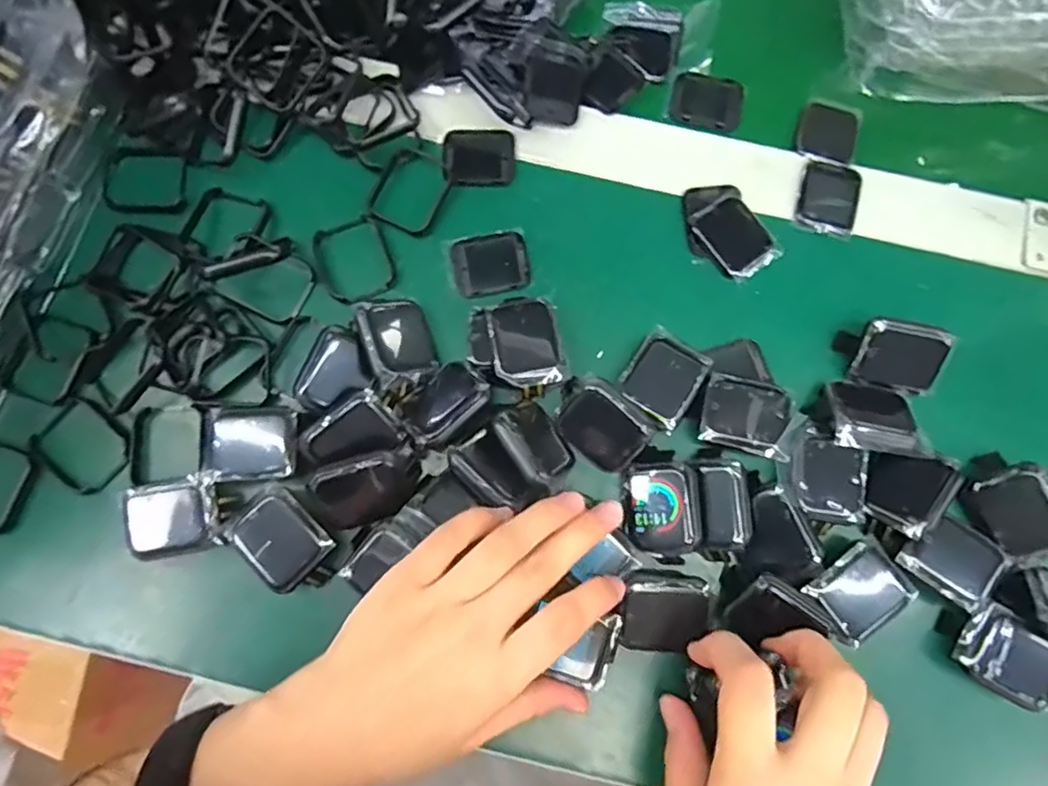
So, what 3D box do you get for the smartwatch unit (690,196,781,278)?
[{"bbox_3d":[0.115,-0.084,0.326,0.031,0.005,0.043,-35,82,-7],"label":"smartwatch unit"}]

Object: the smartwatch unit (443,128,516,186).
[{"bbox_3d":[-0.025,-0.132,0.334,0.039,0.005,0.034,-2,80,-1],"label":"smartwatch unit"}]

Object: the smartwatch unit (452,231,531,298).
[{"bbox_3d":[-0.018,-0.070,0.323,0.040,0.004,0.031,-13,80,-3],"label":"smartwatch unit"}]

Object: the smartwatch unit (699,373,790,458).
[{"bbox_3d":[0.109,0.011,0.302,0.040,0.016,0.035,15,80,2],"label":"smartwatch unit"}]

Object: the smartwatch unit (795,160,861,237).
[{"bbox_3d":[0.169,-0.108,0.332,0.032,0.004,0.040,18,80,2],"label":"smartwatch unit"}]

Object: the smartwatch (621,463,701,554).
[{"bbox_3d":[0.066,0.055,0.288,0.032,0.015,0.041,-1,80,-1],"label":"smartwatch"}]

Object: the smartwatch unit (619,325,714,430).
[{"bbox_3d":[0.070,-0.007,0.306,0.035,0.018,0.041,33,81,5],"label":"smartwatch unit"}]

